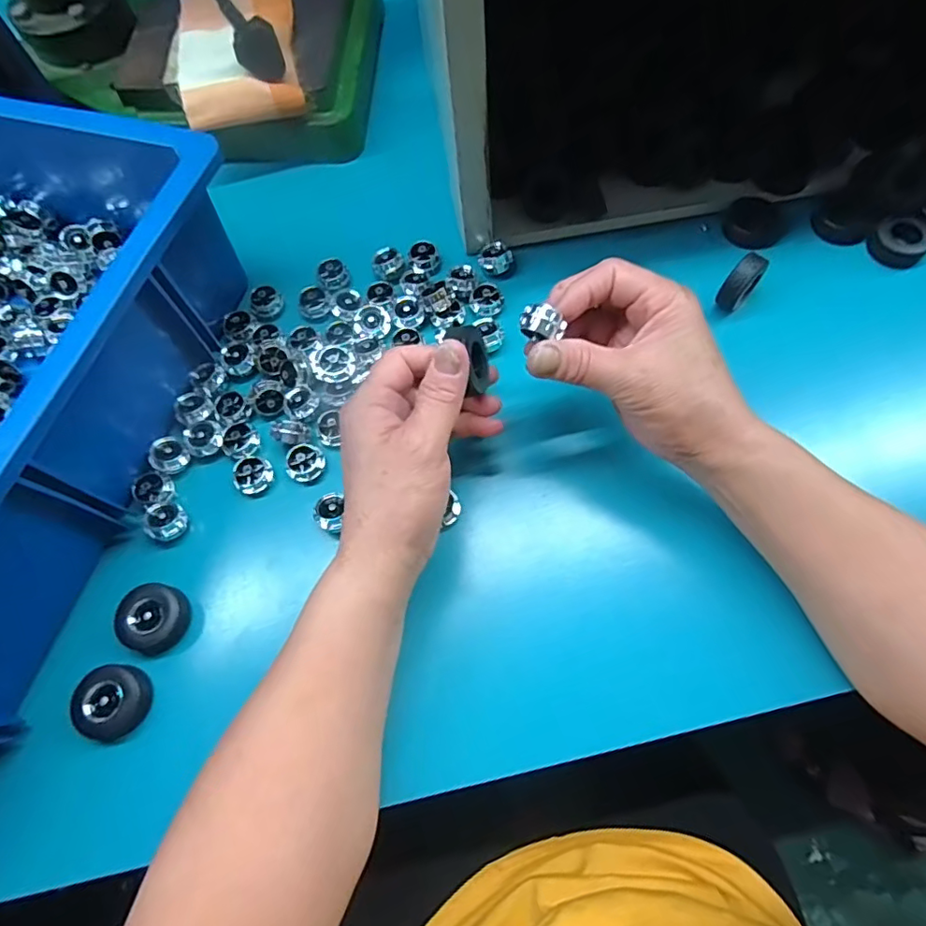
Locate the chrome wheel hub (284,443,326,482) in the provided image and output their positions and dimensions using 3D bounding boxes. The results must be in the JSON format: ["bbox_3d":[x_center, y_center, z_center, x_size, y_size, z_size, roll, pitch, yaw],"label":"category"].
[{"bbox_3d":[-0.102,0.001,0.358,0.024,0.014,0.023,-1,70,2],"label":"chrome wheel hub"}]

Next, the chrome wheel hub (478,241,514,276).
[{"bbox_3d":[0.024,-0.155,0.413,0.025,0.014,0.020,-1,70,2],"label":"chrome wheel hub"}]

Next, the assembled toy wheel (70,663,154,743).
[{"bbox_3d":[-0.196,0.133,0.305,0.037,0.015,0.038,-1,70,2],"label":"assembled toy wheel"}]

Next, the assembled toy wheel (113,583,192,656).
[{"bbox_3d":[-0.181,0.091,0.323,0.036,0.018,0.038,-1,70,2],"label":"assembled toy wheel"}]

